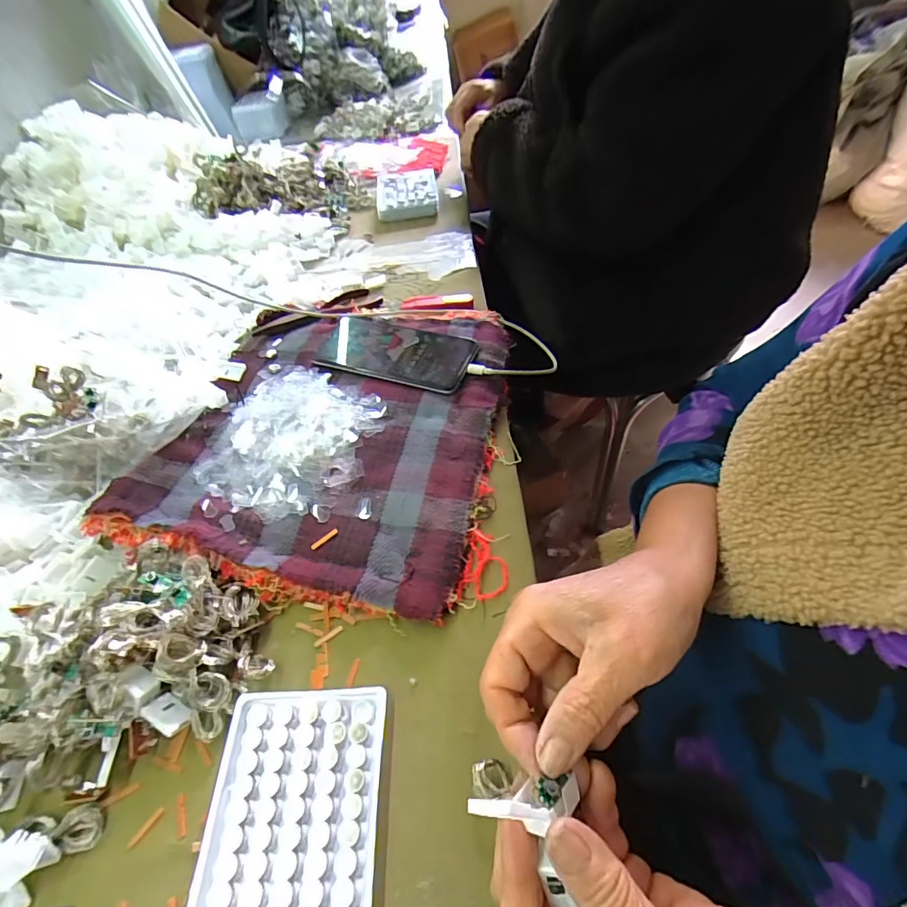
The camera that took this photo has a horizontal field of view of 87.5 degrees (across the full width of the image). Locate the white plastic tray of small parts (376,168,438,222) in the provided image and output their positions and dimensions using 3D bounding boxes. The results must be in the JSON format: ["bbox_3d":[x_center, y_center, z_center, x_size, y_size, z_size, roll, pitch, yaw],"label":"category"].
[{"bbox_3d":[-0.076,-0.426,0.775,0.097,0.025,0.151,-8,50,2],"label":"white plastic tray of small parts"}]

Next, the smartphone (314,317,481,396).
[{"bbox_3d":[-0.065,-0.109,0.485,0.171,0.012,0.083,17,54,17],"label":"smartphone"}]

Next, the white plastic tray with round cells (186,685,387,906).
[{"bbox_3d":[-0.089,0.199,0.257,0.095,0.010,0.129,-3,51,2],"label":"white plastic tray with round cells"}]

